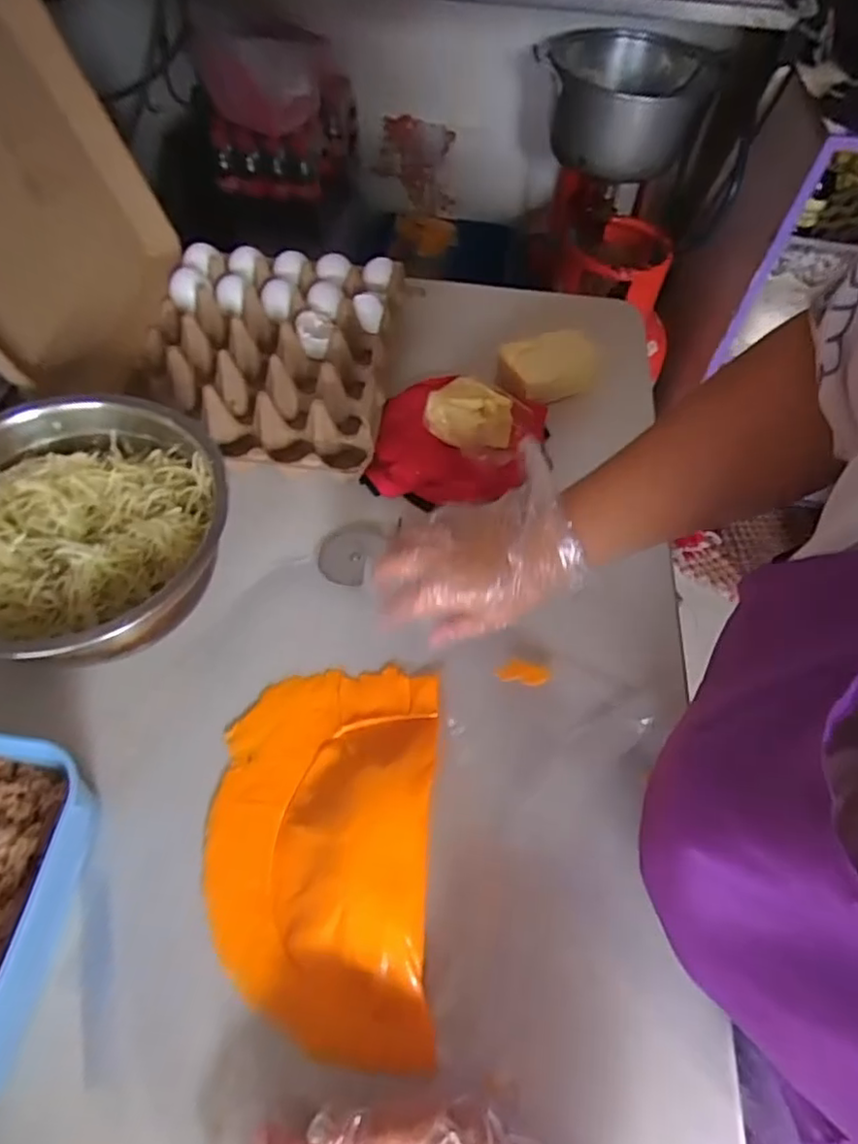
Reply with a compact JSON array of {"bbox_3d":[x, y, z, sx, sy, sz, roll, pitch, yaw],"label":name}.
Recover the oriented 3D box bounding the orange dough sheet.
[{"bbox_3d":[-0.070,0.172,0.410,0.145,0.034,0.232,3,57,-1],"label":"orange dough sheet"}]

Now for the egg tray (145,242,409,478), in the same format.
[{"bbox_3d":[-0.159,-0.208,0.618,0.237,0.063,0.269,5,57,0],"label":"egg tray"}]

